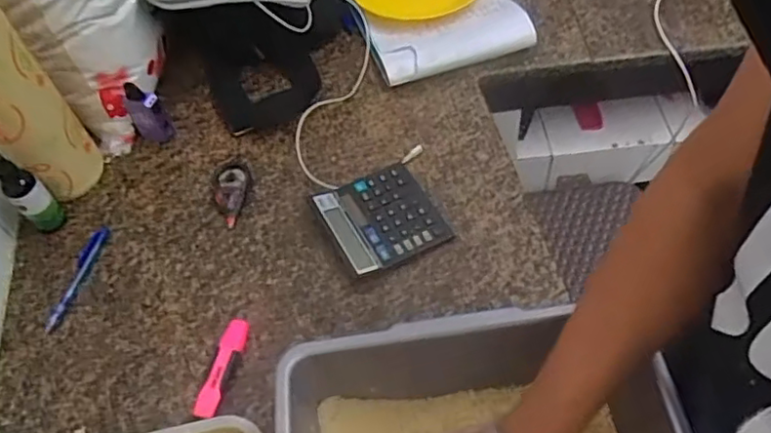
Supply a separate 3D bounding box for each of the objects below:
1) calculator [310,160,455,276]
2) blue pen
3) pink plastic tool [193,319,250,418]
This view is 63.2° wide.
[{"bbox_3d":[-0.003,-0.002,0.723,0.123,0.026,0.123,-25,56,-12],"label":"calculator"},{"bbox_3d":[-0.354,0.068,0.719,0.022,0.009,0.137,7,56,11],"label":"blue pen"},{"bbox_3d":[-0.164,0.151,0.634,0.026,0.024,0.105,9,56,12],"label":"pink plastic tool"}]

